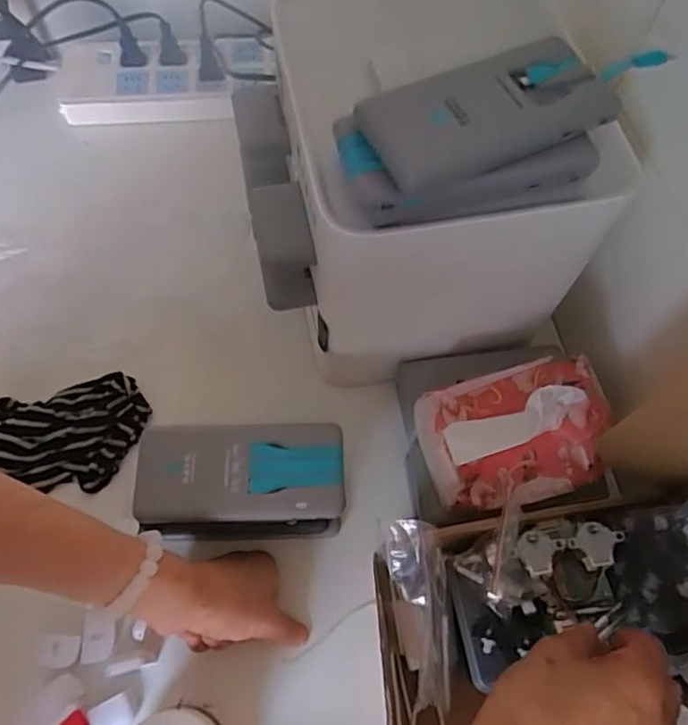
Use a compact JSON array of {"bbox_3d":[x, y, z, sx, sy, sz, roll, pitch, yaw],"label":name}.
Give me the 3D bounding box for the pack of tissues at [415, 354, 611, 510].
[{"bbox_3d":[0.126,0.044,0.432,0.134,0.058,0.102,-13,66,-9],"label":"pack of tissues"}]

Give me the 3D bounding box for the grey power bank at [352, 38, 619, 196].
[{"bbox_3d":[0.083,-0.142,0.339,0.139,0.015,0.067,-23,68,-13],"label":"grey power bank"}]

